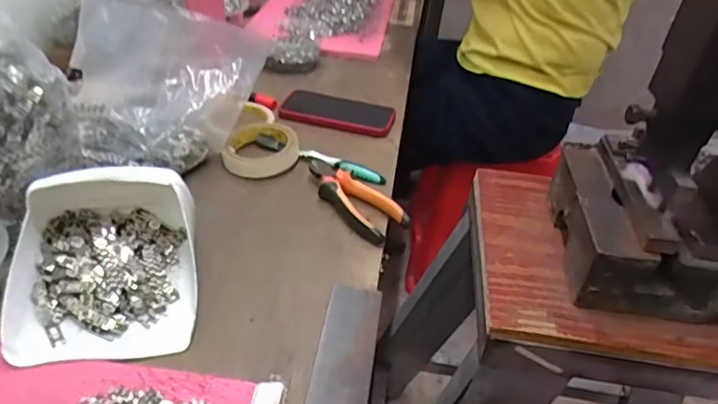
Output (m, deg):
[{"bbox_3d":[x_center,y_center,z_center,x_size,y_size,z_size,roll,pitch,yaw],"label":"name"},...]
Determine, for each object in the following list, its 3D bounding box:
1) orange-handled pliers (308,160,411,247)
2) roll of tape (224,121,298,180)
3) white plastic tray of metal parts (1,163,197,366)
[{"bbox_3d":[-0.010,-0.006,0.629,0.059,0.022,0.155,-24,47,-33],"label":"orange-handled pliers"},{"bbox_3d":[-0.130,-0.074,0.697,0.093,0.034,0.099,4,38,-3],"label":"roll of tape"},{"bbox_3d":[-0.230,0.044,0.484,0.150,0.088,0.179,-7,40,-16],"label":"white plastic tray of metal parts"}]

